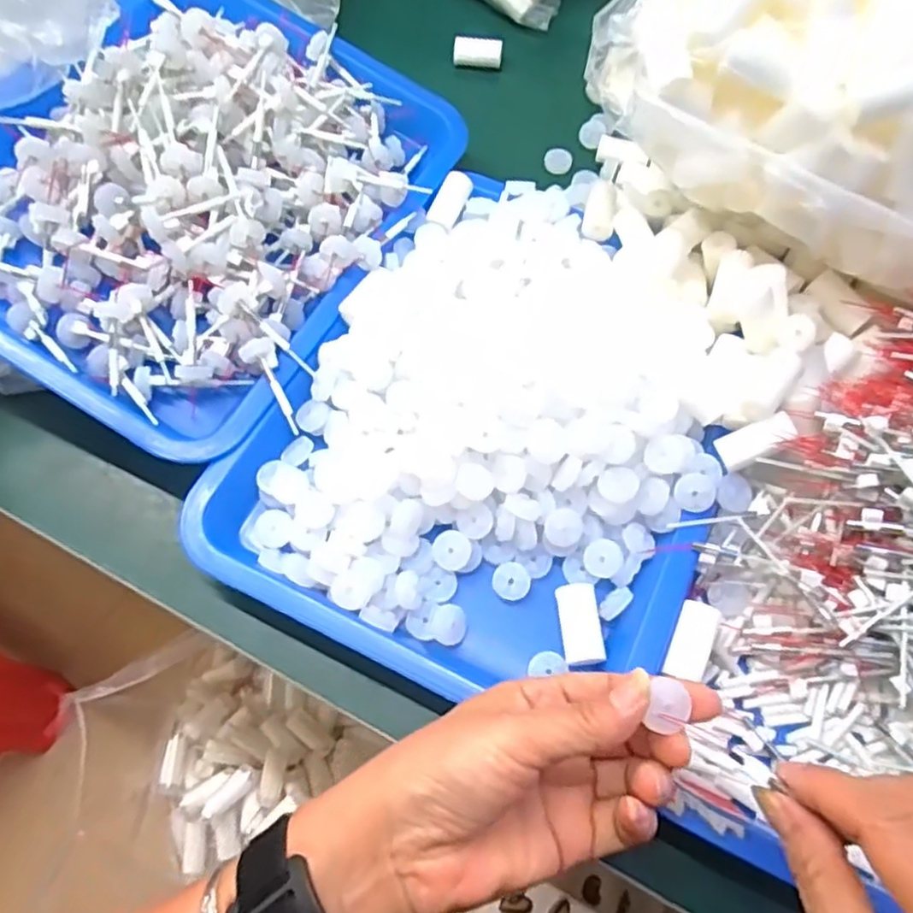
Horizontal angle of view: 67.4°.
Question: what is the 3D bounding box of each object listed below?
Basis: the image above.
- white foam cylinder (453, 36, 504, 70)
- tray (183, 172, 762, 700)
[{"bbox_3d":[0.019,-0.346,0.588,0.041,0.019,0.018,6,64,3],"label":"white foam cylinder"},{"bbox_3d":[0.032,-0.024,0.401,0.249,0.057,0.312,27,67,12],"label":"tray"}]

